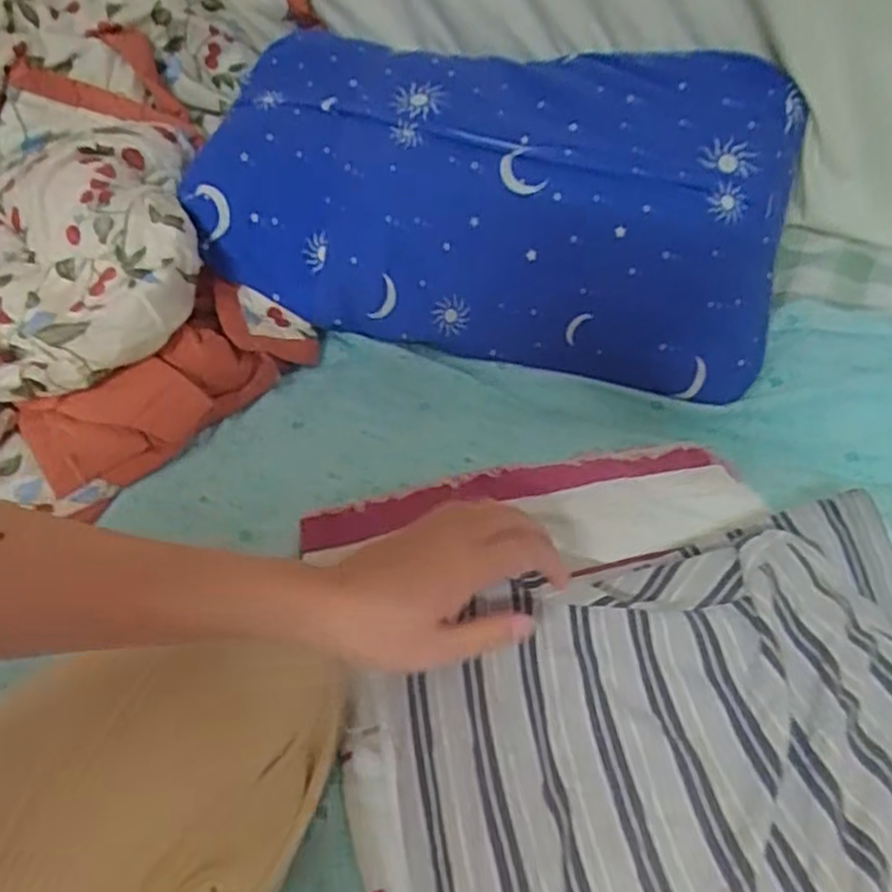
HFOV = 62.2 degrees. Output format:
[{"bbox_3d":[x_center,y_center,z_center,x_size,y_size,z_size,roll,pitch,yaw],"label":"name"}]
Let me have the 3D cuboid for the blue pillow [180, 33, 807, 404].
[{"bbox_3d":[0.036,-0.257,0.748,0.576,0.164,0.319,14,51,15],"label":"blue pillow"}]

